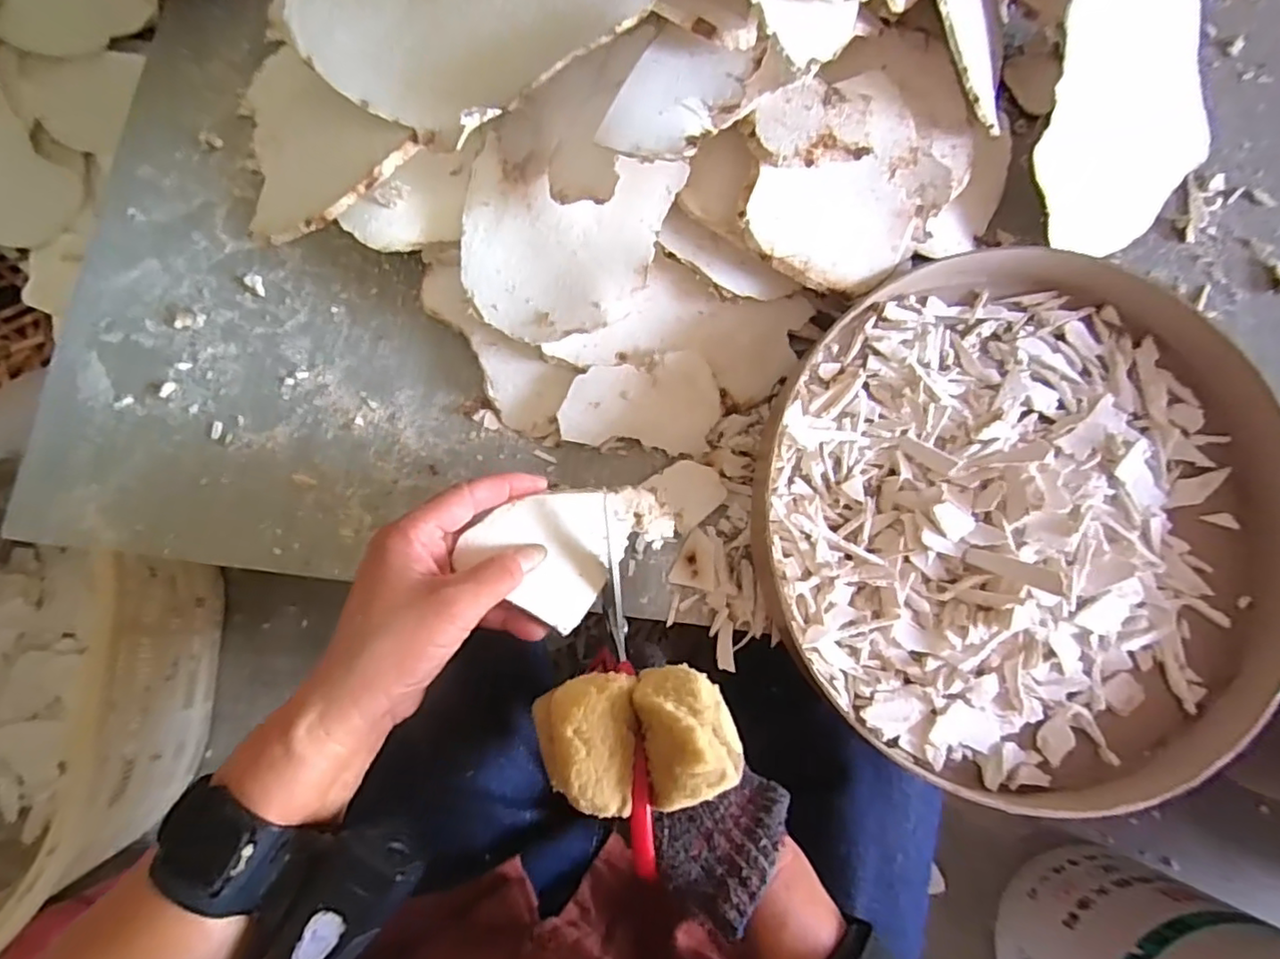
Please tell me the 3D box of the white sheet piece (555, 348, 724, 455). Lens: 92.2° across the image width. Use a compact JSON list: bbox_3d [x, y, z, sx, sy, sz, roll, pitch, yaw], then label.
[{"bbox_3d":[0.001,-0.048,0.374,0.092,0.004,0.060,6,103,-6],"label":"white sheet piece"}]

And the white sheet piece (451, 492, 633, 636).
[{"bbox_3d":[-0.047,0.032,0.327,0.072,0.005,0.074,33,73,1],"label":"white sheet piece"}]

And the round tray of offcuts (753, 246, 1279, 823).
[{"bbox_3d":[0.223,0.021,0.359,0.299,0.038,0.303,0,79,0],"label":"round tray of offcuts"}]

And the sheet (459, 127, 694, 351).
[{"bbox_3d":[-0.045,-0.133,0.353,0.120,0.013,0.104,10,95,4],"label":"sheet"}]

